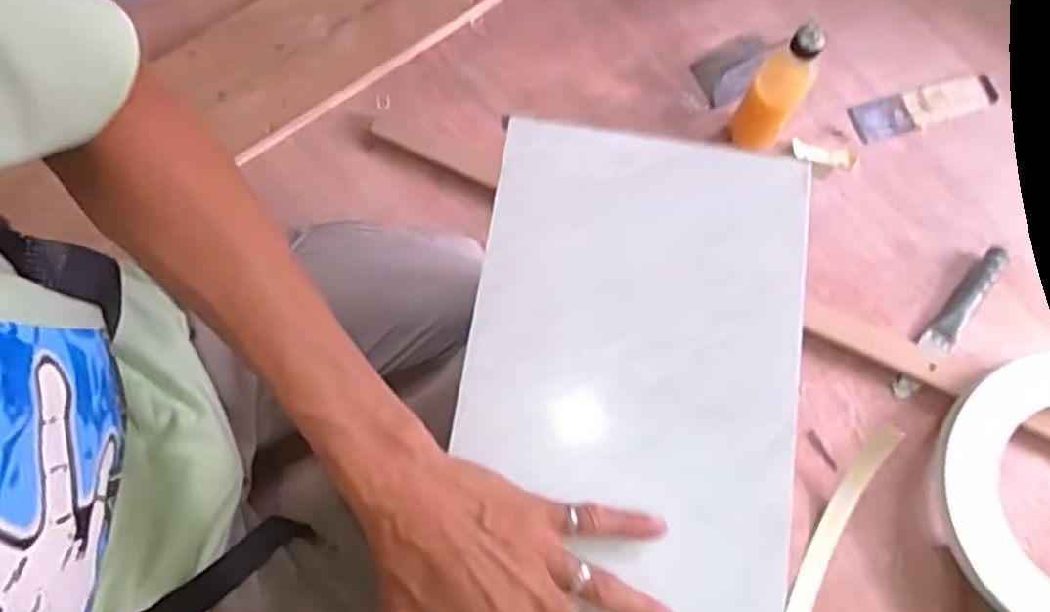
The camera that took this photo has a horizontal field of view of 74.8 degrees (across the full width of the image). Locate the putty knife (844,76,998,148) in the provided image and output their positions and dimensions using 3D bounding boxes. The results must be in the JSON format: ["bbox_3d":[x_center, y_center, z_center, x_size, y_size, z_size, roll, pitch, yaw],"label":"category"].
[{"bbox_3d":[0.498,-0.248,0.861,0.180,0.007,0.056,-15,74,-4],"label":"putty knife"}]

